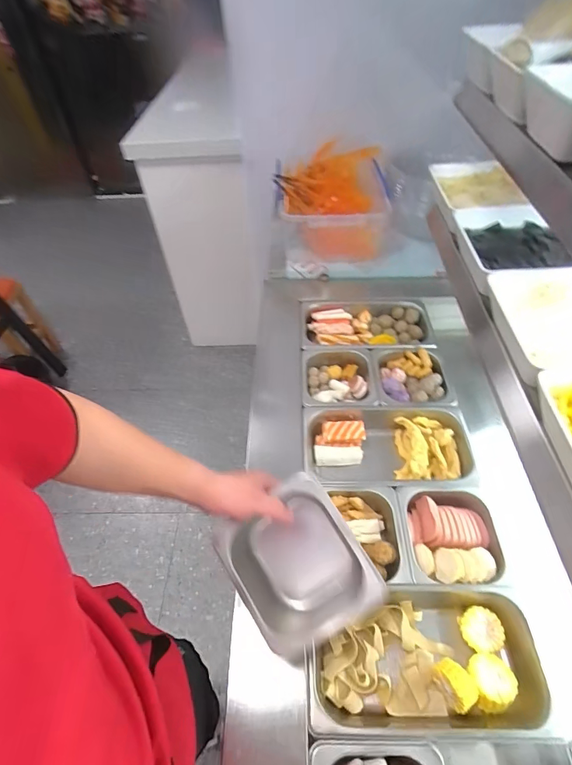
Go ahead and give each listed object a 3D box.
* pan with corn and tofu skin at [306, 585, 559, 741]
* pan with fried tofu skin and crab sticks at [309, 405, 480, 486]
[{"bbox_3d":[0.192,0.399,0.566,0.321,0.074,0.167,-2,50,0],"label":"pan with corn and tofu skin"},{"bbox_3d":[0.202,0.139,0.793,0.329,0.070,0.178,-1,50,1],"label":"pan with fried tofu skin and crab sticks"}]

